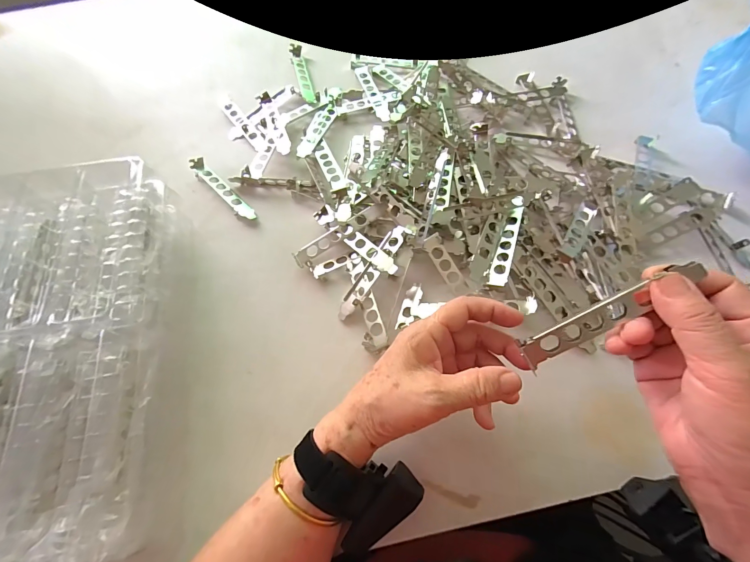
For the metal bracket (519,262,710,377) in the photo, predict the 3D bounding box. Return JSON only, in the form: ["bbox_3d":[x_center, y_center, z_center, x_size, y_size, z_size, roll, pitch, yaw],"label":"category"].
[{"bbox_3d":[0.156,0.023,0.230,0.117,0.009,0.021,-37,69,17],"label":"metal bracket"}]

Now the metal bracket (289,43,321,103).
[{"bbox_3d":[-0.107,-0.313,0.503,0.023,0.012,0.116,-17,68,-4],"label":"metal bracket"}]

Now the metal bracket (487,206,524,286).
[{"bbox_3d":[0.139,-0.038,0.354,0.020,0.007,0.101,-3,54,44],"label":"metal bracket"}]

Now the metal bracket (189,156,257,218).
[{"bbox_3d":[-0.193,-0.115,0.427,0.120,0.016,0.021,42,75,17],"label":"metal bracket"}]

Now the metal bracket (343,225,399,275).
[{"bbox_3d":[-0.006,-0.033,0.362,0.078,0.006,0.018,39,84,23],"label":"metal bracket"}]

